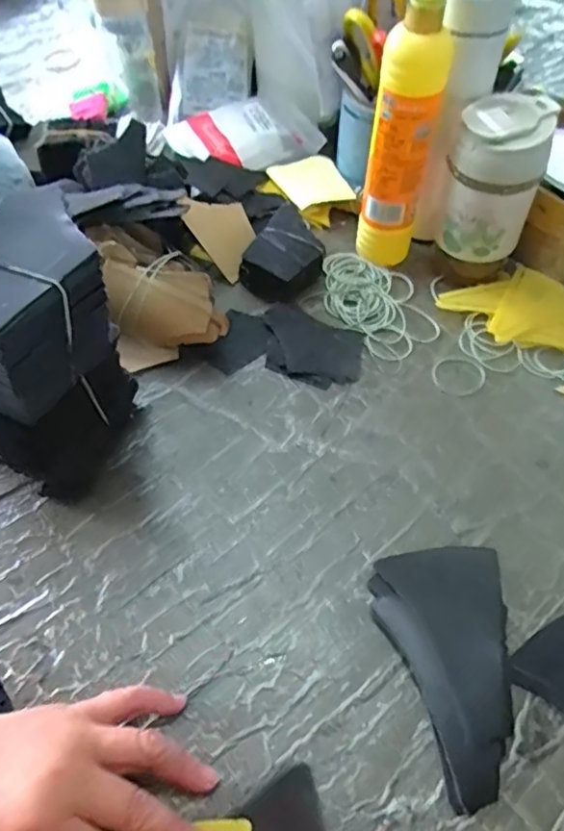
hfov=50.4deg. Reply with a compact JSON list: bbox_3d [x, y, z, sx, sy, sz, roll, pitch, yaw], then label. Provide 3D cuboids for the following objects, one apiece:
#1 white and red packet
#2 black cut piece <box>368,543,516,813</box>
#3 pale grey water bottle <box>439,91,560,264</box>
[{"bbox_3d":[-0.045,-0.330,0.702,0.166,0.039,0.095,-13,56,-10],"label":"white and red packet"},{"bbox_3d":[0.110,0.159,0.386,0.088,0.008,0.153,-2,55,-2],"label":"black cut piece"},{"bbox_3d":[0.186,-0.207,0.531,0.077,0.122,0.076,15,56,9],"label":"pale grey water bottle"}]

